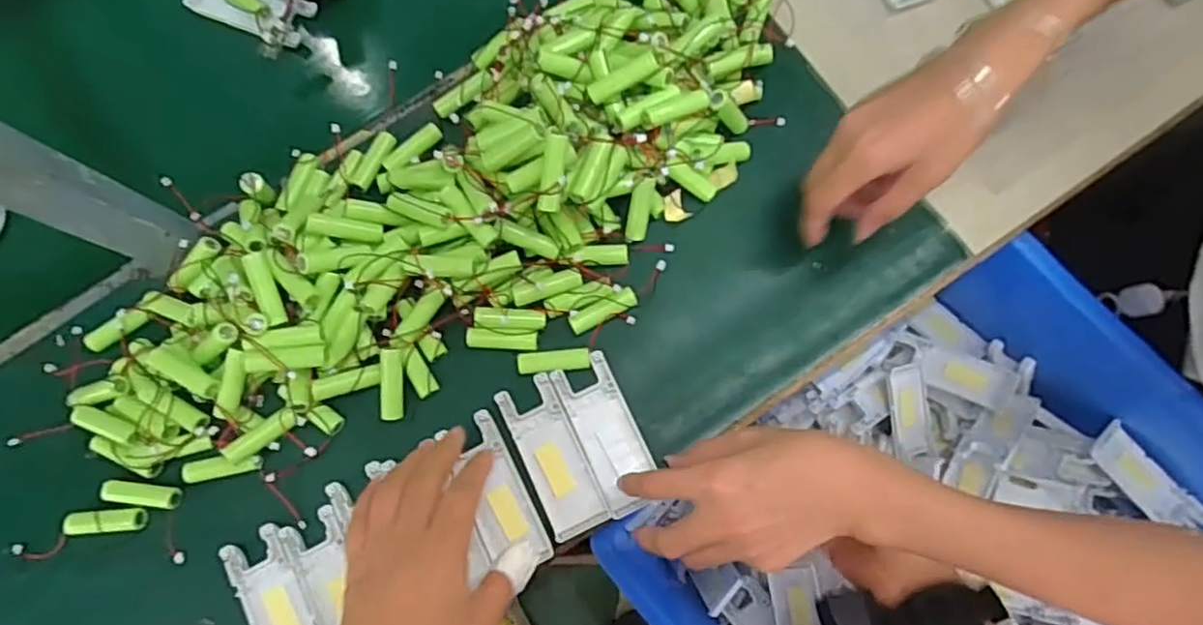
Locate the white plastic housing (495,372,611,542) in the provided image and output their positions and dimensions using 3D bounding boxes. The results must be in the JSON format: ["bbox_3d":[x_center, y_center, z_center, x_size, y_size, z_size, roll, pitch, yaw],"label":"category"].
[{"bbox_3d":[-0.033,0.096,0.448,0.038,0.012,0.105,-25,80,-4],"label":"white plastic housing"}]

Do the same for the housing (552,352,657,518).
[{"bbox_3d":[0.004,0.081,0.452,0.041,0.016,0.104,-25,80,-4],"label":"housing"}]

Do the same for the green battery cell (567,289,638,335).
[{"bbox_3d":[0.002,-0.001,0.470,0.050,0.014,0.013,-28,81,-4],"label":"green battery cell"}]

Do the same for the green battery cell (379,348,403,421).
[{"bbox_3d":[-0.144,0.050,0.460,0.015,0.014,0.048,1,80,1],"label":"green battery cell"}]

